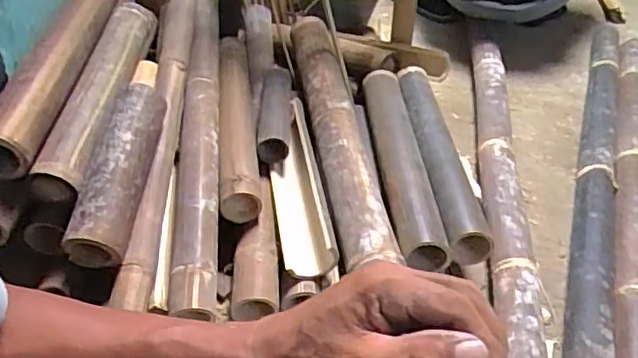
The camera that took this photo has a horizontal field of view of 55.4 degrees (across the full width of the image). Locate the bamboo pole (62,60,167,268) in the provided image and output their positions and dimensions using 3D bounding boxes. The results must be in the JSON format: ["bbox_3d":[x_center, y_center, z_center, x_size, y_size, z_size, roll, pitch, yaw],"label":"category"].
[{"bbox_3d":[-0.287,-0.033,0.897,0.084,0.075,0.318,6,63,6],"label":"bamboo pole"}]

